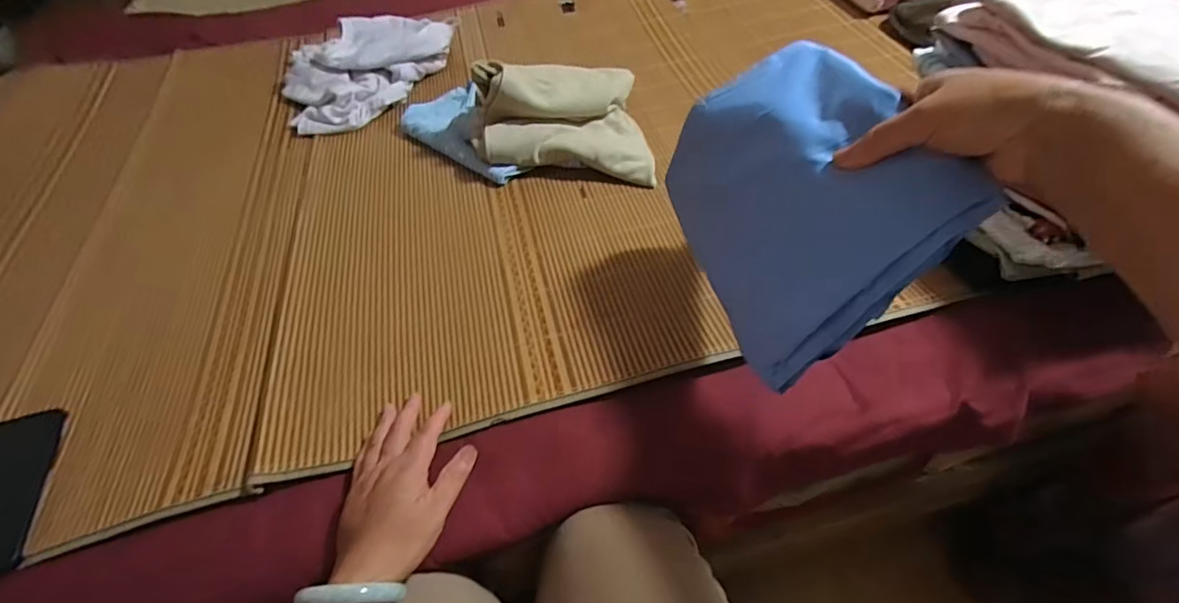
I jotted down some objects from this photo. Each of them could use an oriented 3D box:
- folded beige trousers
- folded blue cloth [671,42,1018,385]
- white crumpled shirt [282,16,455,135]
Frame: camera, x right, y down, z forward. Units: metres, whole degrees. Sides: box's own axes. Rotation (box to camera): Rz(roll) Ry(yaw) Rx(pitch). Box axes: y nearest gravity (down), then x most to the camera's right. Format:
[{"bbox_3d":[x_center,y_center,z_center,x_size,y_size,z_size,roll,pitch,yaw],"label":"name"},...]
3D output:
[{"bbox_3d":[-0.038,-0.279,0.758,0.270,0.117,0.195,4,52,9],"label":"folded beige trousers"},{"bbox_3d":[0.156,-0.086,0.430,0.050,0.197,0.262,11,45,-39],"label":"folded blue cloth"},{"bbox_3d":[-0.393,-0.410,0.942,0.195,0.072,0.348,28,59,25],"label":"white crumpled shirt"}]

